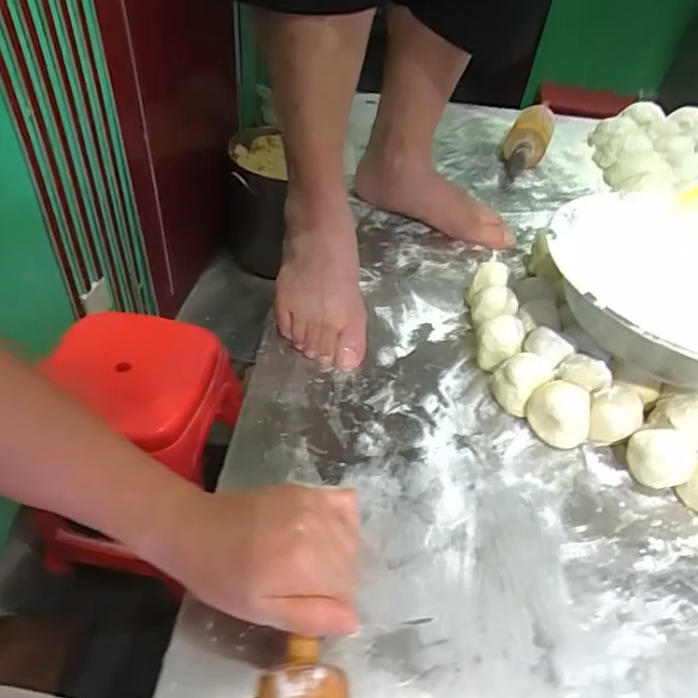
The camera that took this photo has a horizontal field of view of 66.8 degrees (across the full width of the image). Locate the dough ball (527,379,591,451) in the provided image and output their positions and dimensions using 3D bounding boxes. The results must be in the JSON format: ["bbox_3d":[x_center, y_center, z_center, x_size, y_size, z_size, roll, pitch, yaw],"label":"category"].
[{"bbox_3d":[0.195,0.063,0.498,0.047,0.049,0.045,4,45,-4],"label":"dough ball"}]

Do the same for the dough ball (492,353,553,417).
[{"bbox_3d":[0.168,0.035,0.526,0.047,0.046,0.048,4,45,-4],"label":"dough ball"}]

